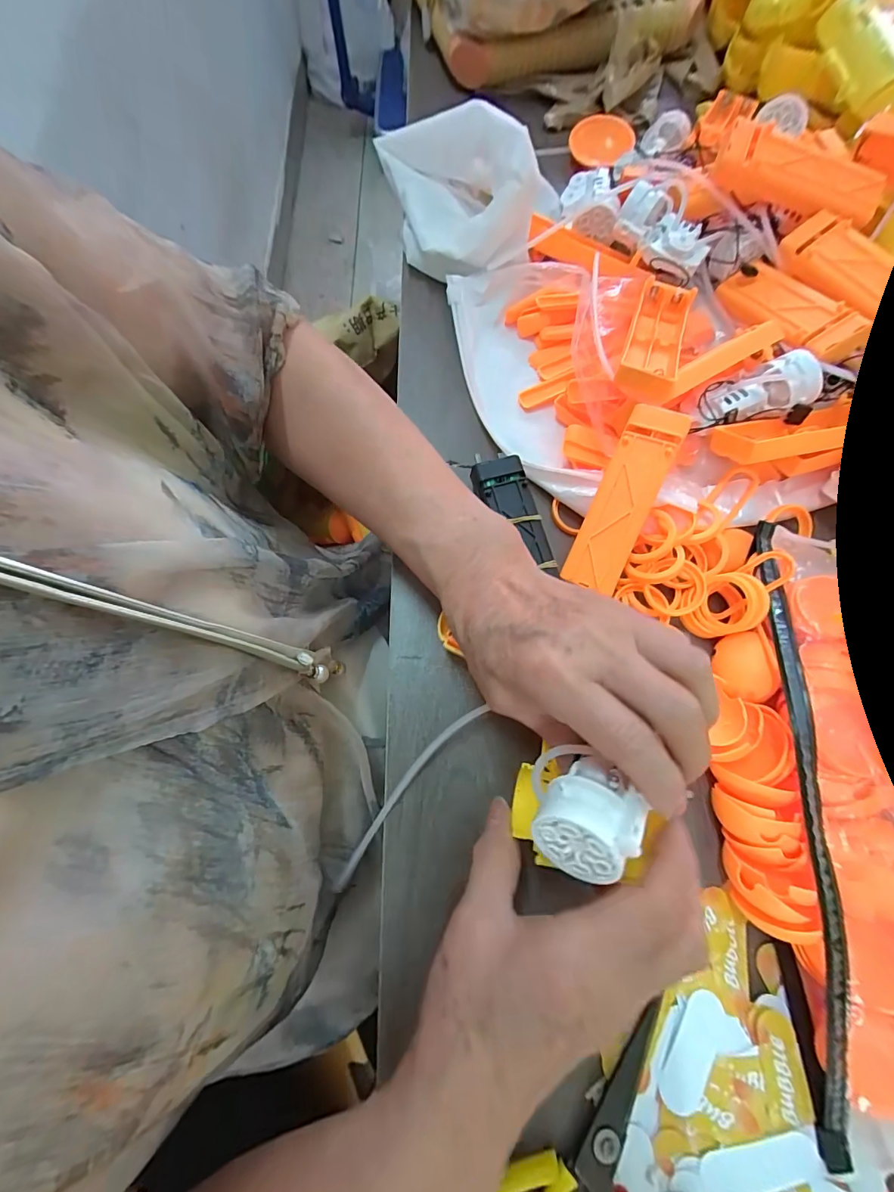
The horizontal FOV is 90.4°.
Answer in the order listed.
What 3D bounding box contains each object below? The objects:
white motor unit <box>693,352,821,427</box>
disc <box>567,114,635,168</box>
[{"bbox_3d":[0.194,-0.130,0.280,0.078,0.023,0.032,-16,73,14],"label":"white motor unit"},{"bbox_3d":[0.135,-0.397,0.387,0.052,0.012,0.043,0,73,0],"label":"disc"}]

